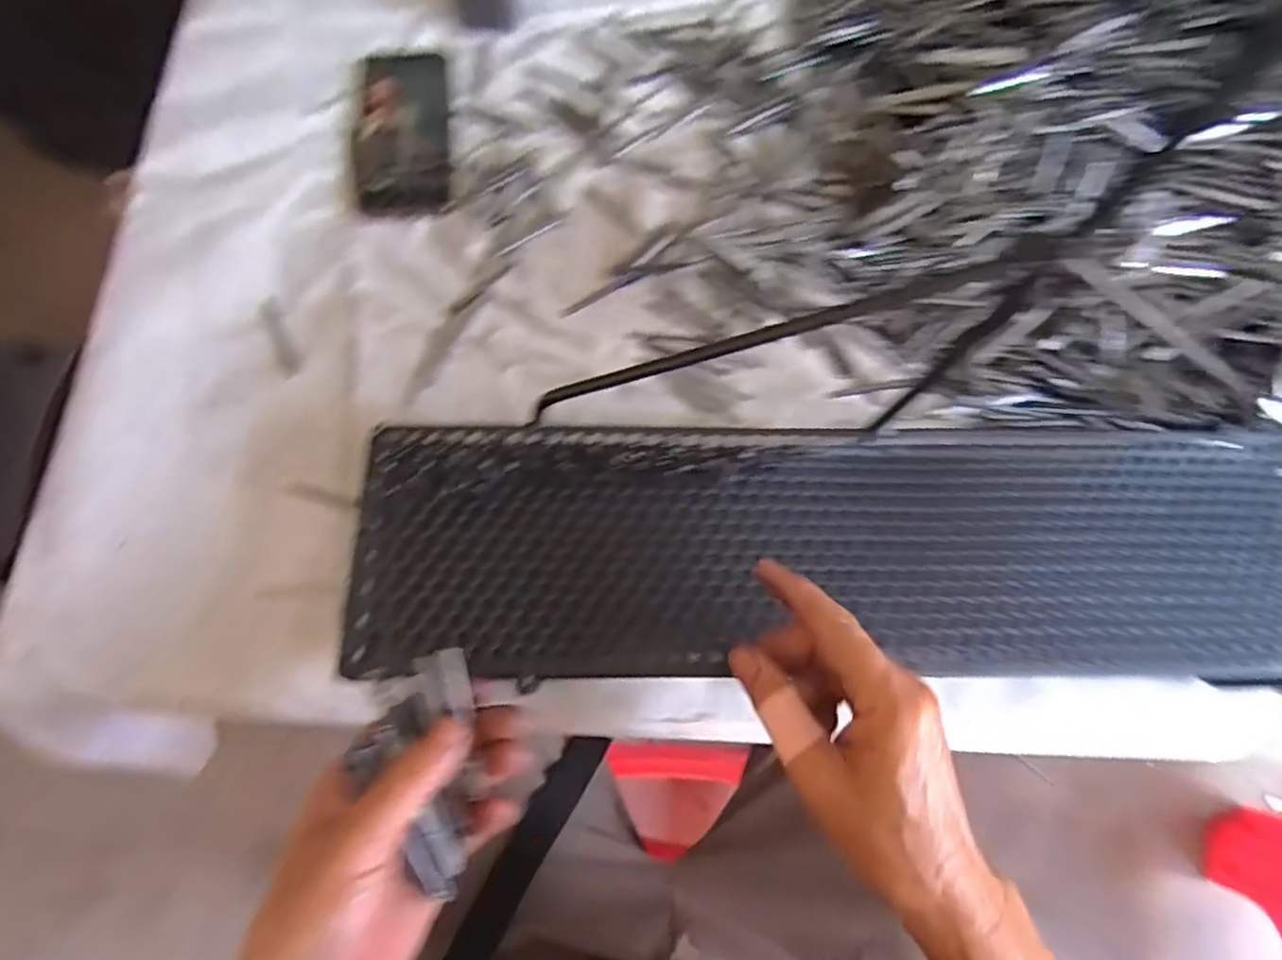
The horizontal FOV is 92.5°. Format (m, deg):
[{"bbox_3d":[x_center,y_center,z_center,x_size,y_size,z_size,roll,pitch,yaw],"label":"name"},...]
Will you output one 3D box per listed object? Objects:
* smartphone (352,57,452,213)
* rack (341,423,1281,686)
[{"bbox_3d":[-0.193,-0.286,0.495,0.071,0.007,0.161,-7,74,-4],"label":"smartphone"},{"bbox_3d":[0.143,0.035,0.345,0.589,0.030,0.145,0,73,-2],"label":"rack"}]

